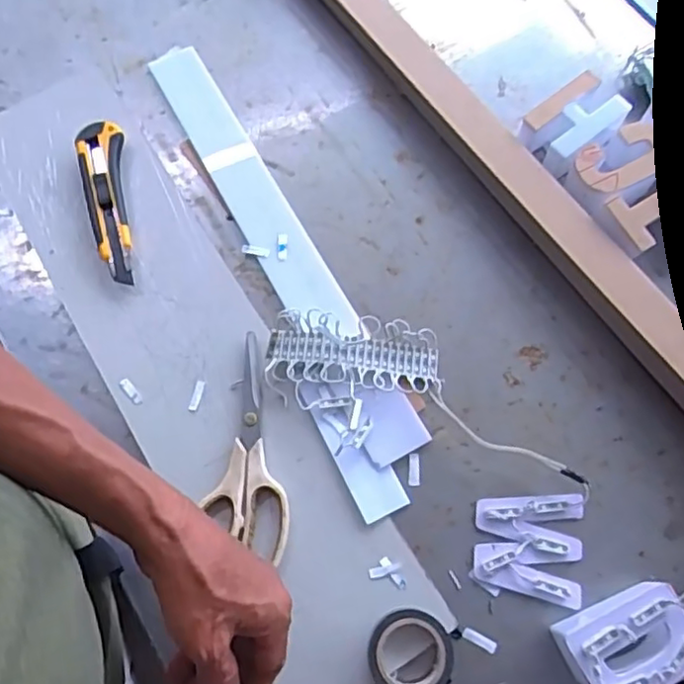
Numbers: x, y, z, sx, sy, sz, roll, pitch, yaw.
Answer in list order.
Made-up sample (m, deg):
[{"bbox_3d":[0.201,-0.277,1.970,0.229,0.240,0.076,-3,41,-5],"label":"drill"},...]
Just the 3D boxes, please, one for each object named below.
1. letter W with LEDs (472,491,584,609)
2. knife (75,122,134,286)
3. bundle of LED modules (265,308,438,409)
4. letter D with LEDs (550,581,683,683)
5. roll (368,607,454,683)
[{"bbox_3d":[0.143,0.154,0.490,0.079,0.010,0.079,7,72,3],"label":"letter W with LEDs"},{"bbox_3d":[-0.208,-0.124,0.578,0.040,0.026,0.157,-14,72,-4],"label":"knife"},{"bbox_3d":[0.009,0.017,0.528,0.137,0.029,0.074,4,72,2],"label":"bundle of LED modules"},{"bbox_3d":[0.196,0.210,0.446,0.083,0.051,0.056,-27,73,-6],"label":"letter D with LEDs"},{"bbox_3d":[0.049,0.223,0.459,0.059,0.020,0.058,0,72,1],"label":"roll"}]

